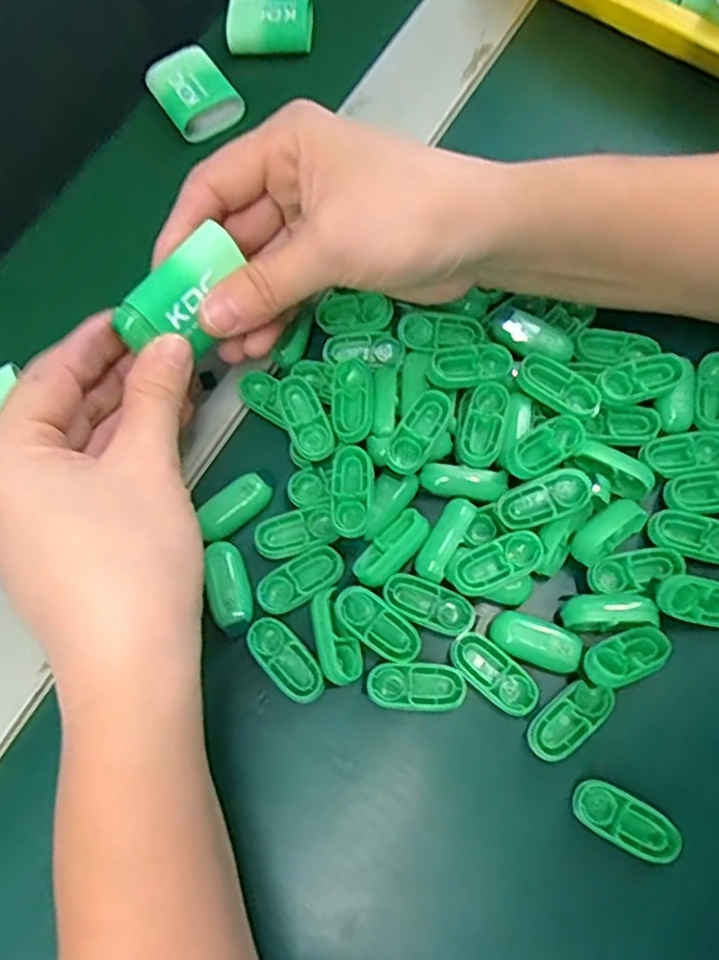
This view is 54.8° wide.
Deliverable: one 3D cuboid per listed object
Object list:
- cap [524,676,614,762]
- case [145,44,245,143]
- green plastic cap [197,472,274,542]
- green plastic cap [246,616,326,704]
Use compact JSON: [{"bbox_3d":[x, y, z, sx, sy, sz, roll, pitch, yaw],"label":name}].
[{"bbox_3d":[0.073,0.082,0.240,0.034,0.013,0.016,-42,73,-11],"label":"cap"},{"bbox_3d":[-0.084,-0.195,0.350,0.035,0.017,0.041,-34,72,-9],"label":"case"},{"bbox_3d":[-0.048,0.010,0.267,0.030,0.005,0.014,-37,72,-10],"label":"green plastic cap"},{"bbox_3d":[-0.026,0.065,0.251,0.016,0.005,0.034,-42,73,-11],"label":"green plastic cap"}]

